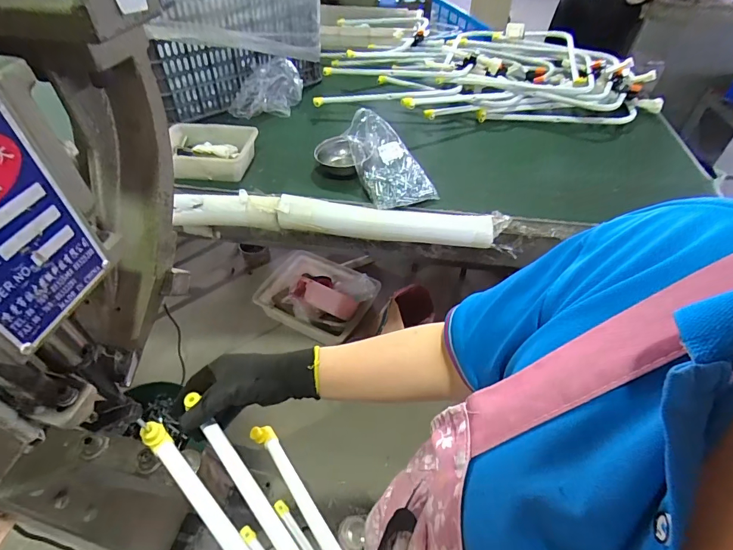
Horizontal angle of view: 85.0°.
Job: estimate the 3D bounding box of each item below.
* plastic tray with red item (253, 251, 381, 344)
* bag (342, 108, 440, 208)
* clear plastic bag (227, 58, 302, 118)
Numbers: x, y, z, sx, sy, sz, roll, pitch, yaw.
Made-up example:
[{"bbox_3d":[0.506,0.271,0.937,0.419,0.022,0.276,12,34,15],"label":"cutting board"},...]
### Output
[{"bbox_3d":[-0.206,0.060,1.740,0.499,0.163,0.400,21,50,20],"label":"plastic tray with red item"},{"bbox_3d":[0.050,-0.291,0.968,0.152,0.147,0.243,-20,50,-17],"label":"bag"},{"bbox_3d":[-0.312,-0.580,1.261,0.250,0.127,0.107,-22,50,-19],"label":"clear plastic bag"}]

